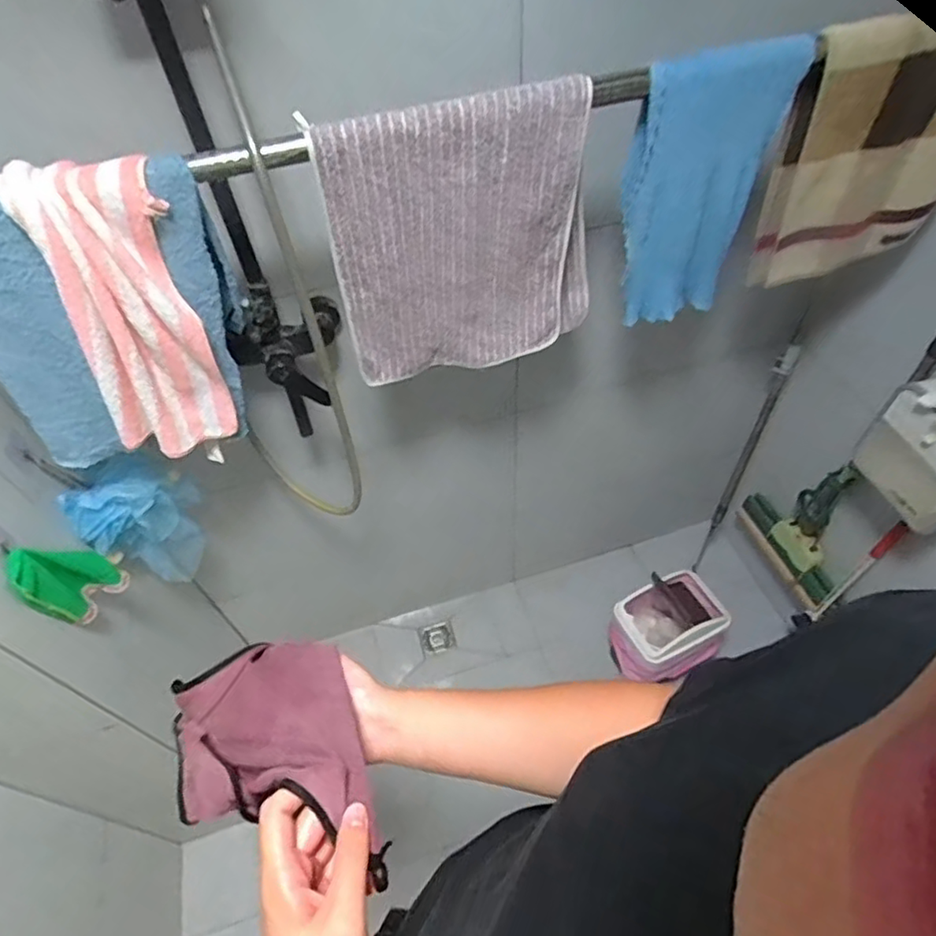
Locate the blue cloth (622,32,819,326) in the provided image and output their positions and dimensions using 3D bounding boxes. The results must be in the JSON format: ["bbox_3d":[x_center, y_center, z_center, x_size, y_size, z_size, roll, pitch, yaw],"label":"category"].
[{"bbox_3d":[0.313,-0.361,0.823,0.197,0.355,0.071,-4,51,3],"label":"blue cloth"}]

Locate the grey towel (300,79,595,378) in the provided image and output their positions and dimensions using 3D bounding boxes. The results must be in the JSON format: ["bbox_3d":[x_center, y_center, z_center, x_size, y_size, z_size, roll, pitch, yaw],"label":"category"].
[{"bbox_3d":[0.005,-0.283,0.784,0.347,0.348,0.046,-18,52,-9],"label":"grey towel"}]

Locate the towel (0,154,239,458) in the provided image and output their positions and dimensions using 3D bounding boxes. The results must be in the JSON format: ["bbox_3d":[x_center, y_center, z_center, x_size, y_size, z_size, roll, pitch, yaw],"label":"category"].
[{"bbox_3d":[-0.399,-0.169,0.728,0.178,0.360,0.067,-28,54,-16],"label":"towel"}]

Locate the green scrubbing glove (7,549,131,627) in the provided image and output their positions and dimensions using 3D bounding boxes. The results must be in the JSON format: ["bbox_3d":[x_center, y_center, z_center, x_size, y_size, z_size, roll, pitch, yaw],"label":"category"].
[{"bbox_3d":[-0.555,0.157,0.836,0.046,0.161,0.107,24,57,23],"label":"green scrubbing glove"}]

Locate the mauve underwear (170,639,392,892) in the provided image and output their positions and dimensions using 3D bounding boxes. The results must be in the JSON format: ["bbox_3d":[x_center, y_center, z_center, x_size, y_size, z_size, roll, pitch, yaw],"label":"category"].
[{"bbox_3d":[-0.162,0.225,0.519,0.276,0.079,0.153,-13,40,42],"label":"mauve underwear"}]

